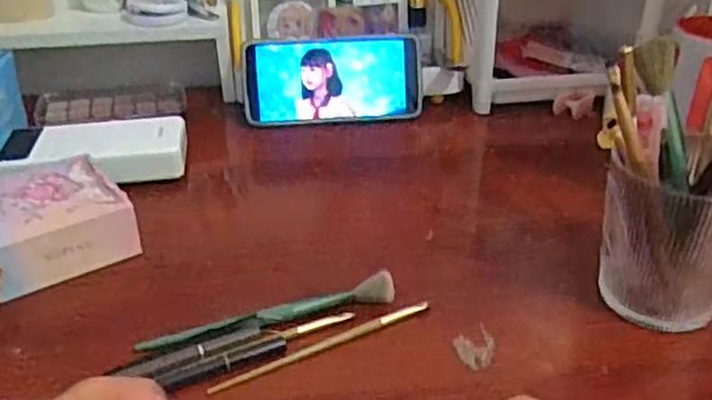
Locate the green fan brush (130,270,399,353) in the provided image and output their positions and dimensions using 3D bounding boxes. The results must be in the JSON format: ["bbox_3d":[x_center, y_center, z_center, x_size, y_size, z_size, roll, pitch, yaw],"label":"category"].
[{"bbox_3d":[-0.051,0.069,0.424,0.156,0.019,0.018,-9,32,-14],"label":"green fan brush"}]

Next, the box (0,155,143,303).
[{"bbox_3d":[-0.212,0.014,0.482,0.094,0.038,0.095,-22,37,-32],"label":"box"}]

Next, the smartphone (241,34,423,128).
[{"bbox_3d":[-0.021,-0.112,0.661,0.165,0.079,0.007,-4,16,-6],"label":"smartphone"}]

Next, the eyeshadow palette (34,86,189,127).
[{"bbox_3d":[-0.238,-0.094,0.688,0.139,0.020,0.042,-8,32,-13],"label":"eyeshadow palette"}]

